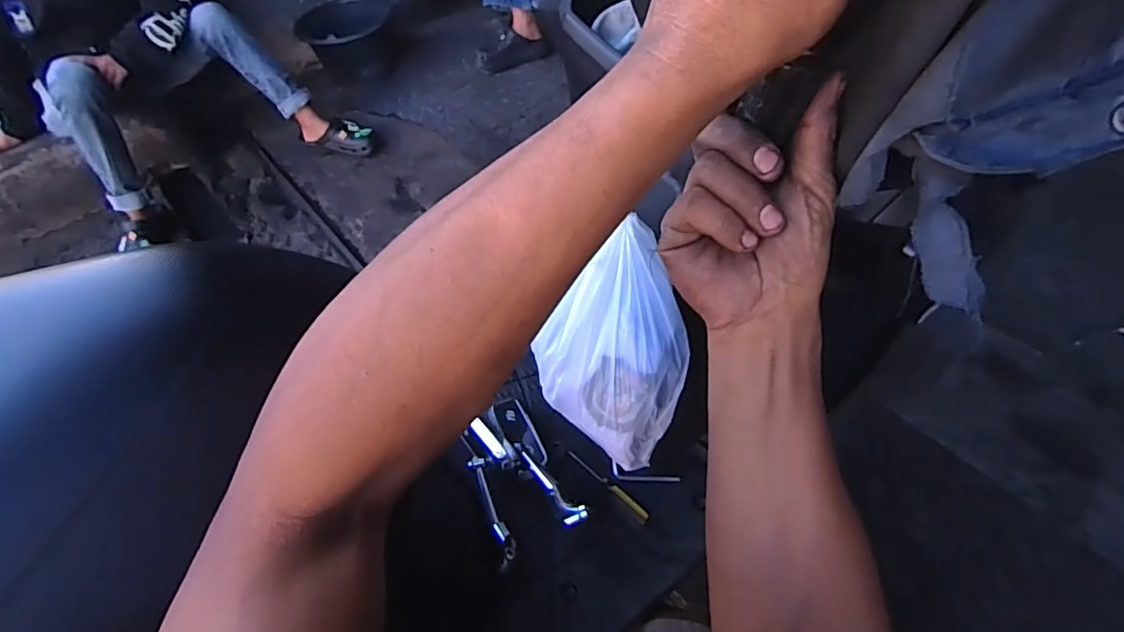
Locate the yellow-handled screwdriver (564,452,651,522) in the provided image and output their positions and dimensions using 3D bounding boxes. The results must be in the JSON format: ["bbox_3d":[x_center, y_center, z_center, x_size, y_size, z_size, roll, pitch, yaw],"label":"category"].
[{"bbox_3d":[0.053,0.192,0.639,0.014,0.010,0.115,-40,58,-23],"label":"yellow-handled screwdriver"}]

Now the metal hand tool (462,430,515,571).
[{"bbox_3d":[-0.080,0.193,0.605,0.018,0.024,0.151,-20,53,-10],"label":"metal hand tool"}]

